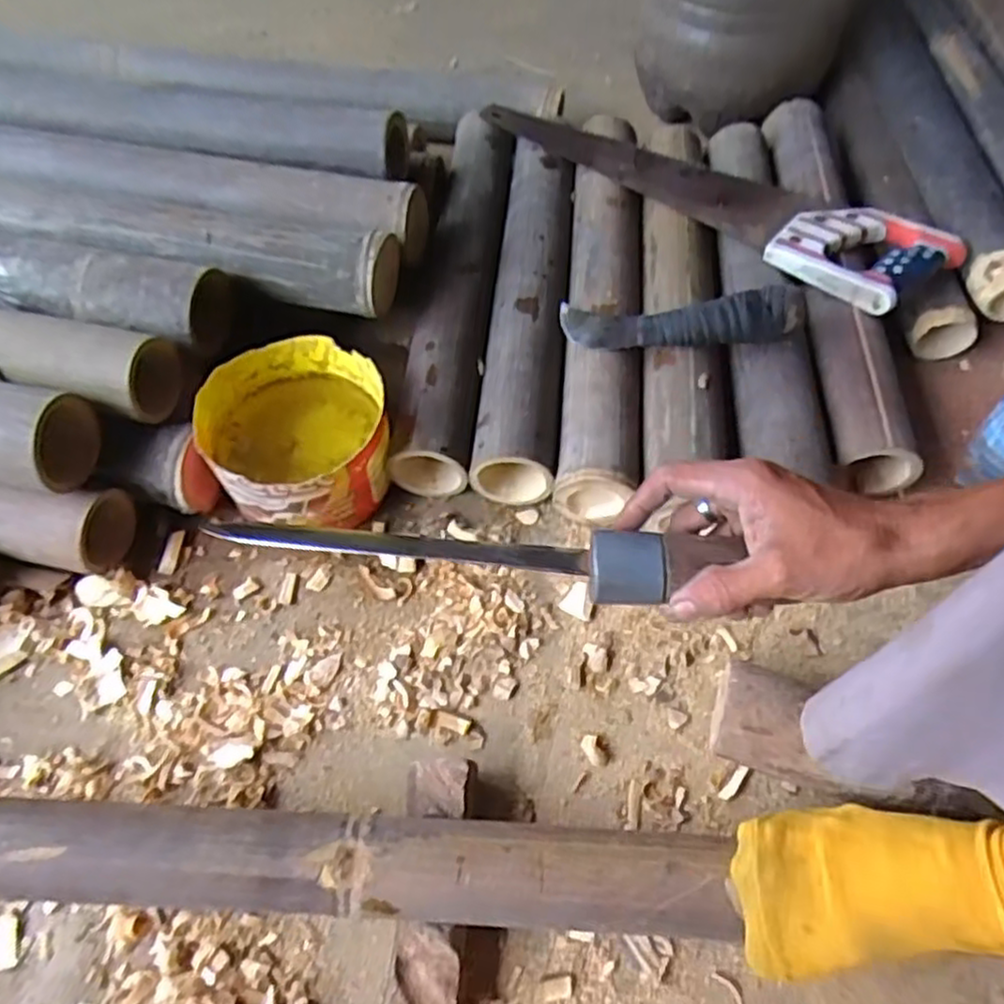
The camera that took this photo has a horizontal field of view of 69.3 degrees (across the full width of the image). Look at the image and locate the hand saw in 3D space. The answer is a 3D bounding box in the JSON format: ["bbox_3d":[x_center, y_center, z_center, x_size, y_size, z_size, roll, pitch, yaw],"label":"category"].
[{"bbox_3d":[0.193,-0.341,0.766,0.540,0.052,0.110,37,65,20],"label":"hand saw"}]

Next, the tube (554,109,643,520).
[{"bbox_3d":[0.102,-0.214,0.728,0.070,0.061,0.500,5,58,3],"label":"tube"}]

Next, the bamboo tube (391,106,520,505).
[{"bbox_3d":[-0.043,-0.228,0.753,0.080,0.075,0.487,5,58,3],"label":"bamboo tube"}]

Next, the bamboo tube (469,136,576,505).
[{"bbox_3d":[0.029,-0.198,0.734,0.072,0.078,0.437,4,58,3],"label":"bamboo tube"}]

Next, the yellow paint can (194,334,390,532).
[{"bbox_3d":[-0.175,-0.052,0.632,0.150,0.095,0.154,-10,59,-6],"label":"yellow paint can"}]

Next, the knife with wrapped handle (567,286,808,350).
[{"bbox_3d":[0.152,-0.158,0.641,0.207,0.034,0.048,1,56,22],"label":"knife with wrapped handle"}]

